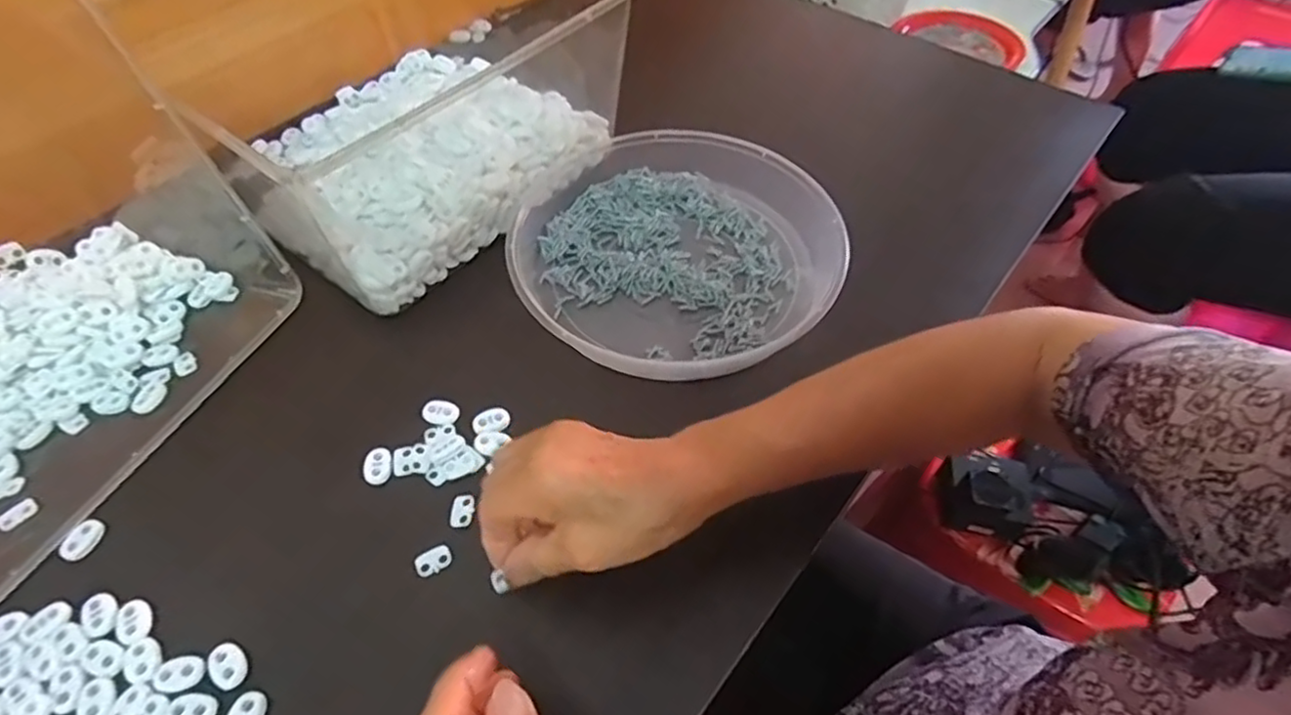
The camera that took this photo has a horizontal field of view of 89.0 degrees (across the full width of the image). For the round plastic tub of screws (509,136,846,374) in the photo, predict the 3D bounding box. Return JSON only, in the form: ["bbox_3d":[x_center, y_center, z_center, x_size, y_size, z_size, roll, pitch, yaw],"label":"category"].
[{"bbox_3d":[0.023,-0.085,0.486,0.231,0.042,0.215,3,53,1],"label":"round plastic tub of screws"}]

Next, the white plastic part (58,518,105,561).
[{"bbox_3d":[-0.311,0.100,0.362,0.018,0.004,0.023,16,54,11],"label":"white plastic part"}]

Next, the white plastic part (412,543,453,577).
[{"bbox_3d":[-0.117,0.113,0.363,0.020,0.006,0.013,-26,58,-19],"label":"white plastic part"}]

